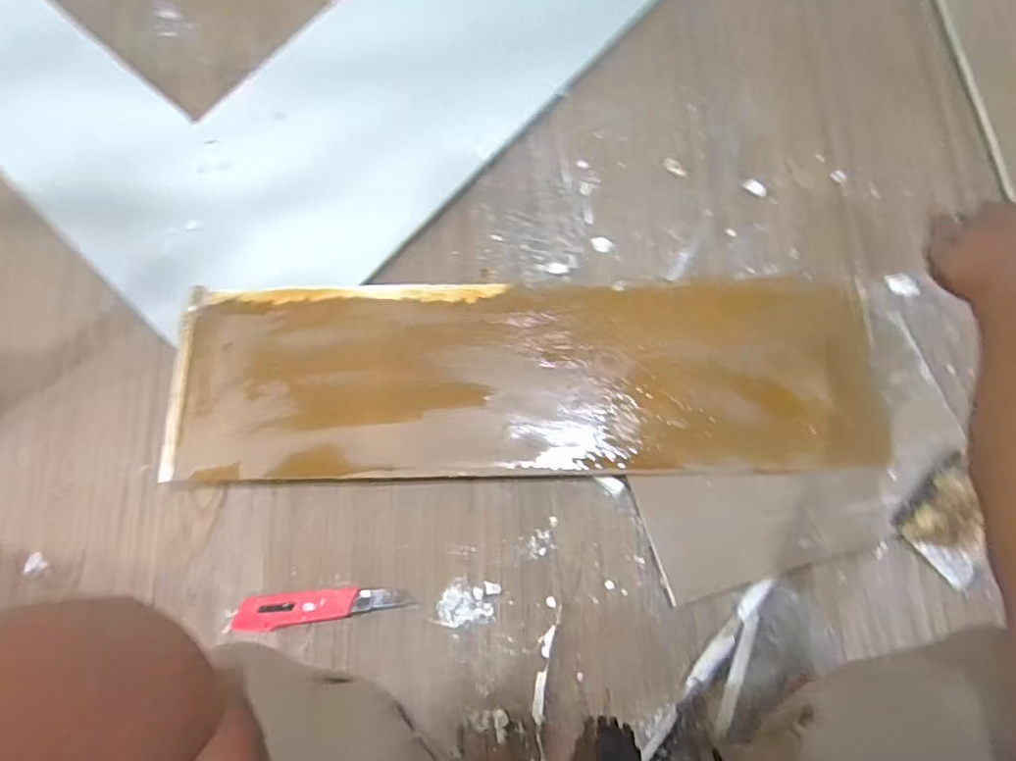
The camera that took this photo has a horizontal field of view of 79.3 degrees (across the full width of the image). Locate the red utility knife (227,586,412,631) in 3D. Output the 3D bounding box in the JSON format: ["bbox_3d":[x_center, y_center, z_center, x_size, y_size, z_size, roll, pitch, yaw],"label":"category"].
[{"bbox_3d":[-0.192,0.237,0.642,0.177,0.020,0.034,-5,76,0],"label":"red utility knife"}]

